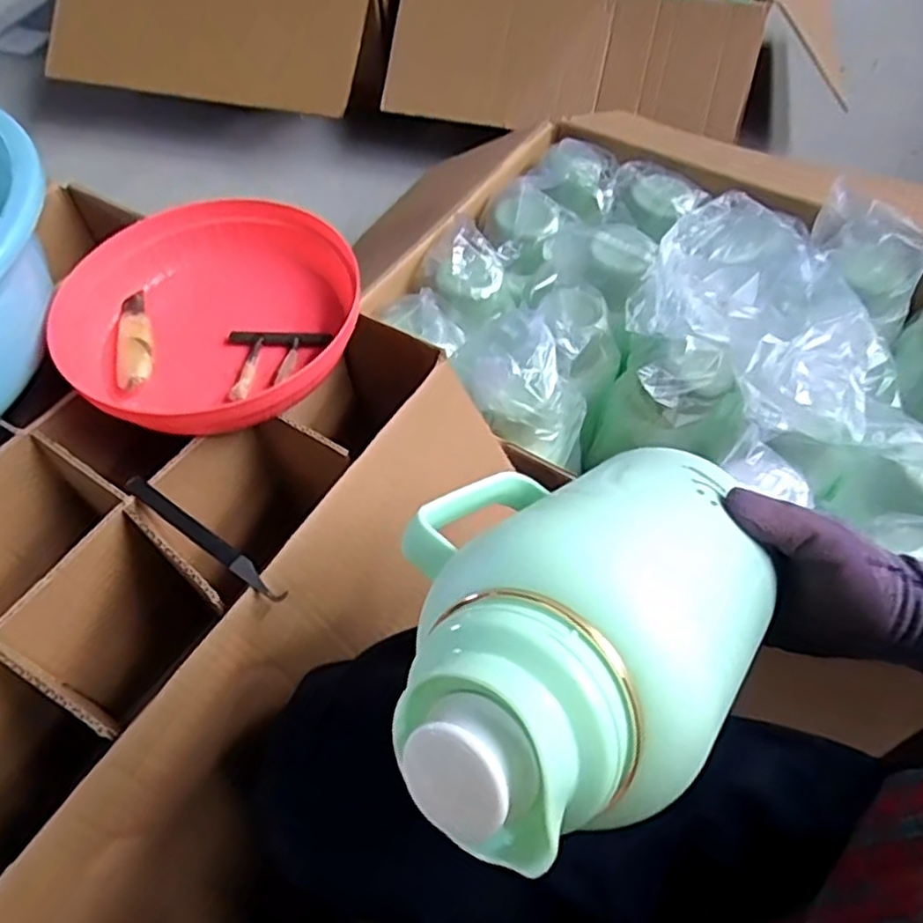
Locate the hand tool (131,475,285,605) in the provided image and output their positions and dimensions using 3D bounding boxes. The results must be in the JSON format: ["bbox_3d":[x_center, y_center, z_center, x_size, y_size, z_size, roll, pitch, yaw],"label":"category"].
[{"bbox_3d":[-0.169,0.049,0.460,0.145,0.010,0.012,31,61,21],"label":"hand tool"}]

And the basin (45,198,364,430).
[{"bbox_3d":[-0.192,-0.116,0.552,0.222,0.046,0.214,0,55,0],"label":"basin"}]

